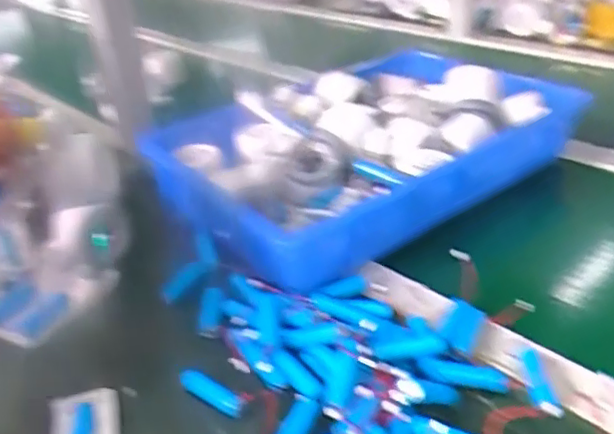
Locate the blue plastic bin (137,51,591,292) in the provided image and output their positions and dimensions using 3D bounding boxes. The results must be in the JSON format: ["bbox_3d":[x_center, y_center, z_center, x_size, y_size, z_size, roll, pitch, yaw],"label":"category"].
[{"bbox_3d":[0.076,-0.081,0.662,0.424,0.099,0.268,-26,37,-31],"label":"blue plastic bin"}]

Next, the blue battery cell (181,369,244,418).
[{"bbox_3d":[-0.067,0.125,0.429,0.051,0.014,0.014,22,39,26],"label":"blue battery cell"}]

